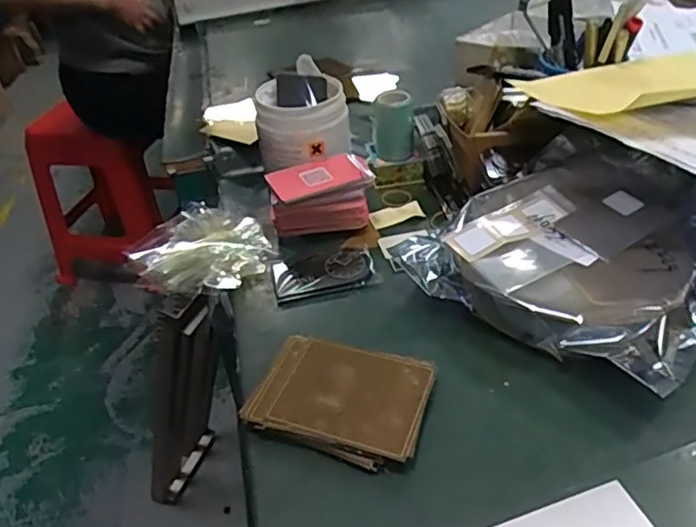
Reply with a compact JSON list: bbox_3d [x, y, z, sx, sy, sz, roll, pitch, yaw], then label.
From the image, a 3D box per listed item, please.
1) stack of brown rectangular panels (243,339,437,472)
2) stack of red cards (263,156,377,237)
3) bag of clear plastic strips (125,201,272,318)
[{"bbox_3d":[-0.005,0.091,0.405,0.115,0.021,0.082,8,40,17],"label":"stack of brown rectangular panels"},{"bbox_3d":[-0.027,-0.066,0.582,0.095,0.055,0.061,-9,38,-4],"label":"stack of red cards"},{"bbox_3d":[-0.143,-0.016,0.567,0.127,0.018,0.136,-25,42,-22],"label":"bag of clear plastic strips"}]

